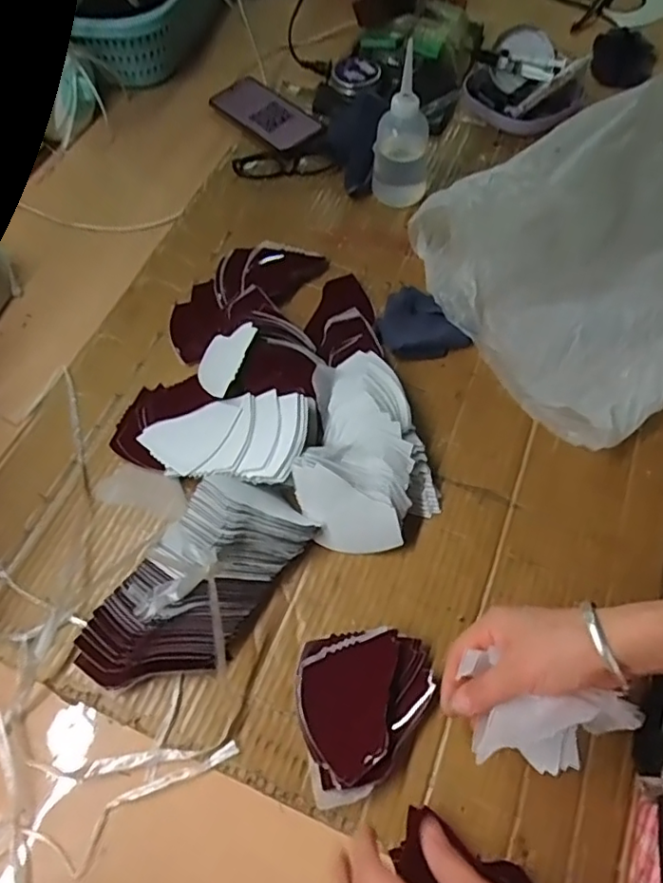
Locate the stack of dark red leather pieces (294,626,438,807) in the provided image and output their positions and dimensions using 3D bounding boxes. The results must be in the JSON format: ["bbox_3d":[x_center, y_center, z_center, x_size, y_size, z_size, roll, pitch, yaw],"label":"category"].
[{"bbox_3d":[0.028,0.200,0.441,0.104,0.028,0.106,-14,62,-4],"label":"stack of dark red leather pieces"}]

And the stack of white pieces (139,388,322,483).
[{"bbox_3d":[-0.097,-0.005,0.538,0.164,0.049,0.086,9,63,8],"label":"stack of white pieces"}]

